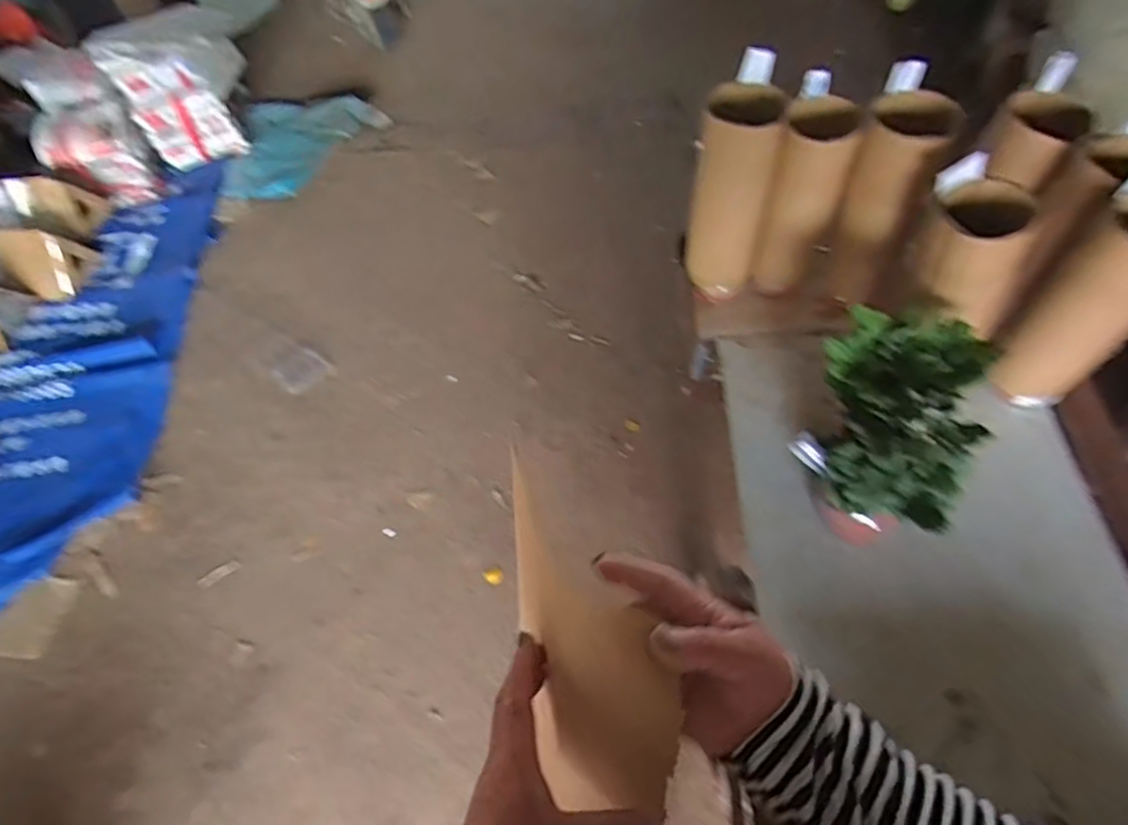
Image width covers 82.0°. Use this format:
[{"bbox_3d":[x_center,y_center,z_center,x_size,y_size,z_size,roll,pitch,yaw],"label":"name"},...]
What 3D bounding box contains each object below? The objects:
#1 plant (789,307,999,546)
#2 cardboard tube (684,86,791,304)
[{"bbox_3d":[0.471,0.033,0.982,0.200,0.264,0.268,16,58,16],"label":"plant"},{"bbox_3d":[0.302,-0.390,1.179,0.138,0.367,0.106,9,56,11],"label":"cardboard tube"}]

